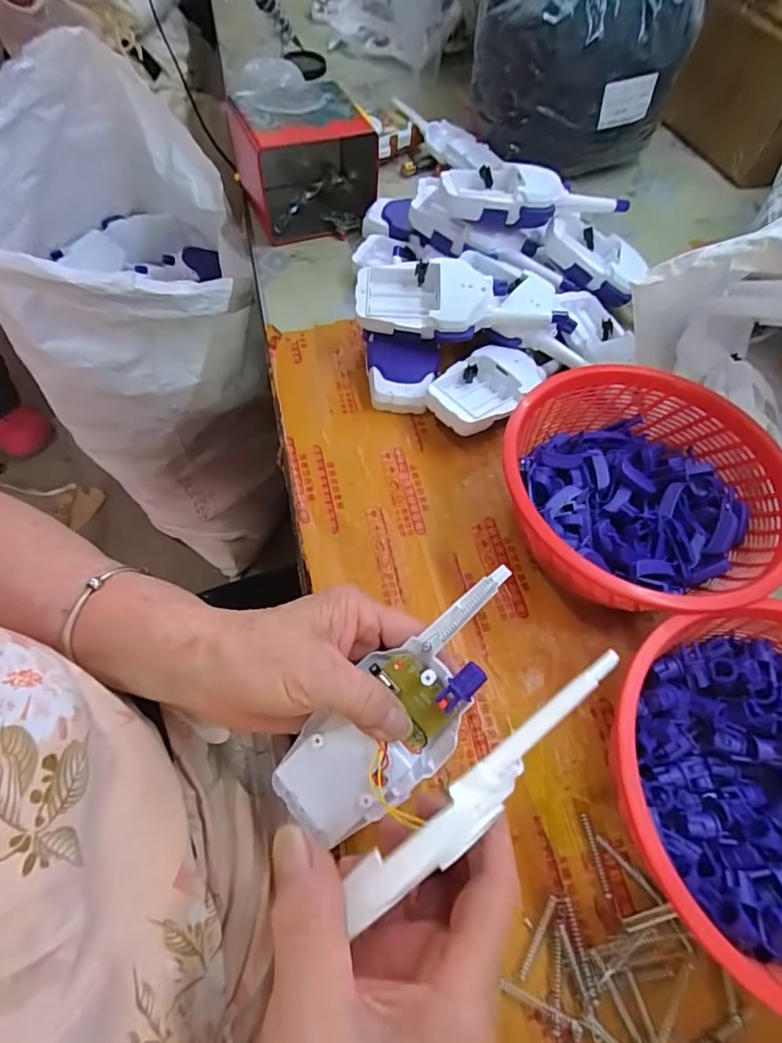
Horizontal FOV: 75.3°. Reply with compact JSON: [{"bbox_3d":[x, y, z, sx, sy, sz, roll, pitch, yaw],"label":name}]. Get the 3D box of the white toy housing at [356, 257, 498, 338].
[{"bbox_3d":[0.029,-0.180,0.415,0.107,0.036,0.060,3,79,12],"label":"white toy housing"}]

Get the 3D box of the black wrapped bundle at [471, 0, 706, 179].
[{"bbox_3d":[0.204,-0.510,0.563,0.176,0.160,0.156,-17,63,-11],"label":"black wrapped bundle"}]

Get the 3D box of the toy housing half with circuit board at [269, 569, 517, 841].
[{"bbox_3d":[0.009,0.093,0.260,0.059,0.017,0.157,40,86,18],"label":"toy housing half with circuit board"}]

